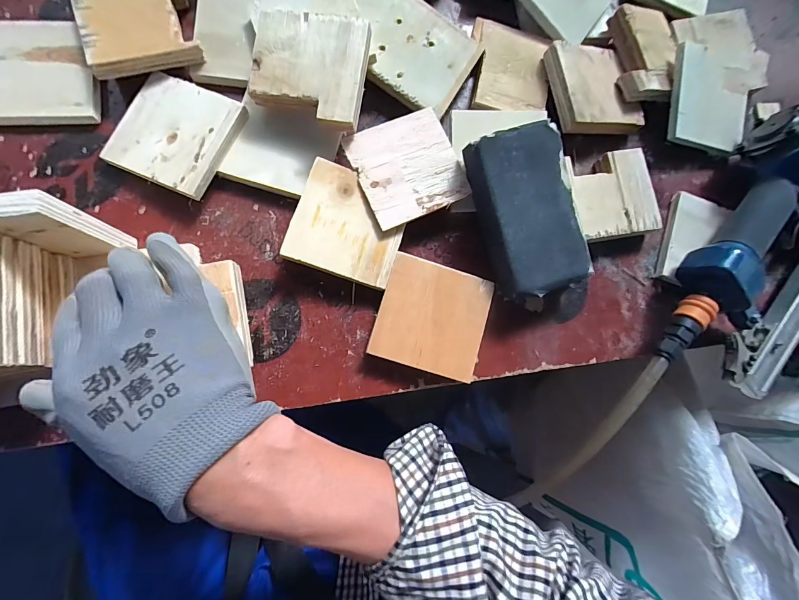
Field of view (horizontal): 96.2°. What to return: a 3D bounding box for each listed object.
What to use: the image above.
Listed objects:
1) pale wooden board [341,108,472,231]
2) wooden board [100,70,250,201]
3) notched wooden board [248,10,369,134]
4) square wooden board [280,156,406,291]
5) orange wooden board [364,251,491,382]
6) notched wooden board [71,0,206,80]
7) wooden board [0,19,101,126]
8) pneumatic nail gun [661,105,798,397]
[{"bbox_3d":[0.008,-0.115,0.308,0.088,0.007,0.087,-26,86,-8],"label":"pale wooden board"},{"bbox_3d":[-0.190,-0.141,0.301,0.091,0.012,0.090,24,81,-2],"label":"wooden board"},{"bbox_3d":[-0.074,-0.188,0.292,0.090,0.009,0.088,7,87,3],"label":"notched wooden board"},{"bbox_3d":[-0.041,-0.063,0.296,0.088,0.007,0.086,18,81,-3],"label":"square wooden board"},{"bbox_3d":[0.028,0.015,0.310,0.090,0.018,0.088,17,81,-3],"label":"orange wooden board"},{"bbox_3d":[-0.225,-0.239,0.305,0.086,0.017,0.089,-20,85,-7],"label":"notched wooden board"},{"bbox_3d":[-0.309,-0.197,0.308,0.089,0.009,0.096,-6,83,-6],"label":"wooden board"},{"bbox_3d":[0.345,-0.036,0.332,0.136,0.075,0.250,32,81,0],"label":"pneumatic nail gun"}]

